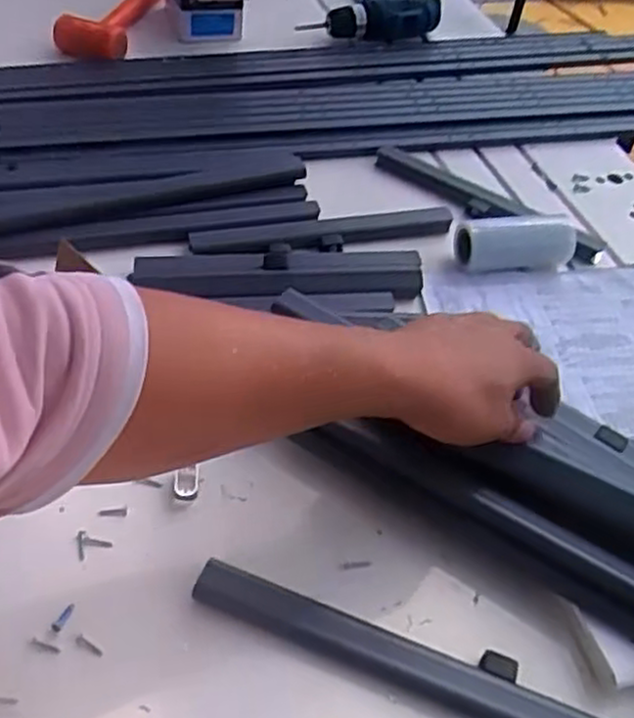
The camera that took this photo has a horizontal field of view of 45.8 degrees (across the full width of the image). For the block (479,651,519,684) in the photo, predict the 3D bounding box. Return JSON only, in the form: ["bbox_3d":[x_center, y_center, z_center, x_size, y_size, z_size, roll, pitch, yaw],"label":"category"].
[{"bbox_3d":[0.112,0.189,0.461,0.022,0.007,0.014,23,51,13],"label":"block"}]

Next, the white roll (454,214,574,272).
[{"bbox_3d":[0.187,-0.109,0.715,0.115,0.041,0.042,-8,50,-12],"label":"white roll"}]

